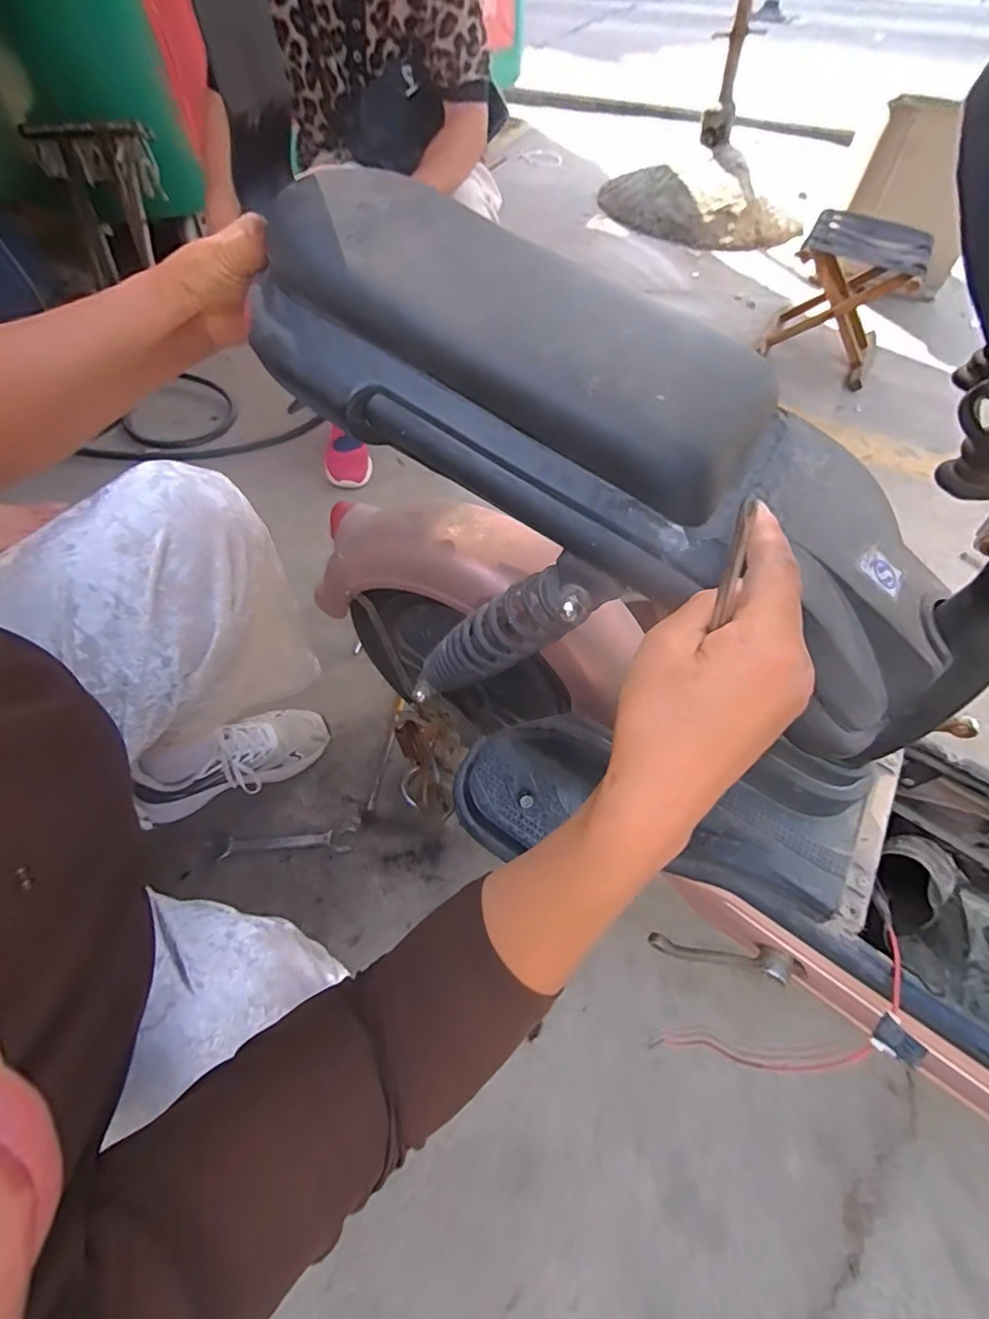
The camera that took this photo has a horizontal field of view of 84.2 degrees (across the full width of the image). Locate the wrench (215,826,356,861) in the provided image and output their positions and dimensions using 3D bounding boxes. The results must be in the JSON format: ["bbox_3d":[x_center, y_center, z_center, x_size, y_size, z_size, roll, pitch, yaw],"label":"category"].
[{"bbox_3d":[-0.282,0.253,0.749,0.173,0.013,0.031,-5,58,-4],"label":"wrench"}]

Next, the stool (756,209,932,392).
[{"bbox_3d":[0.921,-0.960,1.455,0.288,0.272,0.295,25,59,18],"label":"stool"}]

